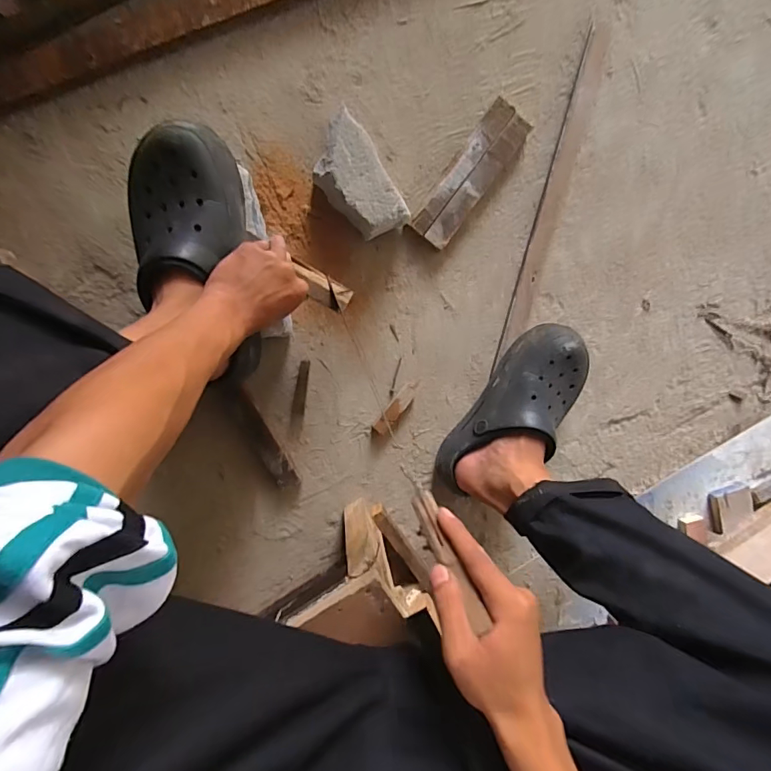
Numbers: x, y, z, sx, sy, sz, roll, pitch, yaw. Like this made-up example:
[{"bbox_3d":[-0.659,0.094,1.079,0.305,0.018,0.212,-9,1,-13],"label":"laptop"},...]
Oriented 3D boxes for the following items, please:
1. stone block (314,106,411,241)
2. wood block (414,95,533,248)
[{"bbox_3d":[-0.036,-0.260,0.583,0.078,0.070,0.146,-39,100,1],"label":"stone block"},{"bbox_3d":[0.117,-0.284,0.619,0.061,0.023,0.205,36,93,-9],"label":"wood block"}]

